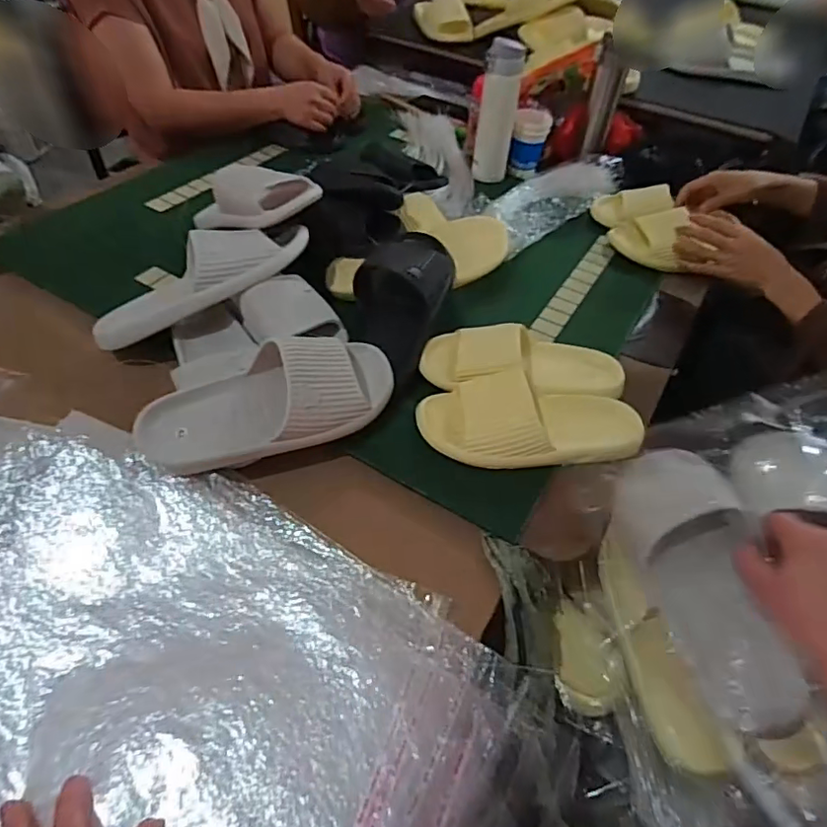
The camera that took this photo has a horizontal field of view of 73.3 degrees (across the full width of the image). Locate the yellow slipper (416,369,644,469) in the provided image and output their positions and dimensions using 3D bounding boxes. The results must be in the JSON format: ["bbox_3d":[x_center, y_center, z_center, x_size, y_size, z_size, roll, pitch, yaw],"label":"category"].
[{"bbox_3d":[0.137,0.008,0.631,0.247,0.070,0.111,2,49,-15],"label":"yellow slipper"}]

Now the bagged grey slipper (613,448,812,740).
[{"bbox_3d":[0.249,0.132,0.479,0.081,0.072,0.246,-6,52,-5],"label":"bagged grey slipper"}]

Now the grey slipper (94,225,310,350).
[{"bbox_3d":[-0.267,-0.171,0.694,0.286,0.064,0.096,-29,55,-2],"label":"grey slipper"}]

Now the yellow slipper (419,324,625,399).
[{"bbox_3d":[0.137,-0.066,0.702,0.253,0.074,0.105,-1,50,-5],"label":"yellow slipper"}]

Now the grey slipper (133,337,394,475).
[{"bbox_3d":[-0.147,-0.015,0.588,0.275,0.077,0.108,-19,55,-19],"label":"grey slipper"}]

